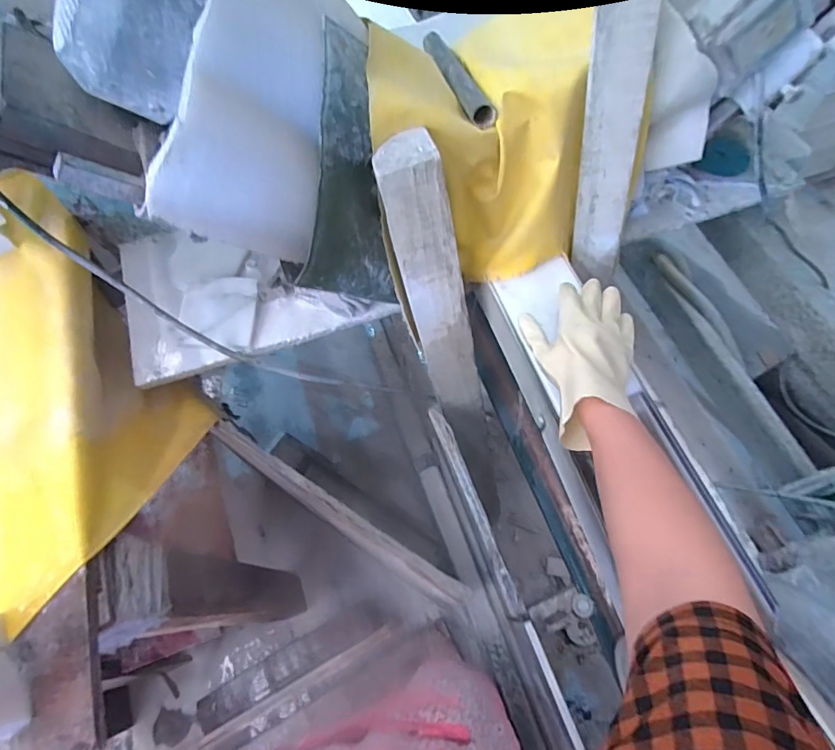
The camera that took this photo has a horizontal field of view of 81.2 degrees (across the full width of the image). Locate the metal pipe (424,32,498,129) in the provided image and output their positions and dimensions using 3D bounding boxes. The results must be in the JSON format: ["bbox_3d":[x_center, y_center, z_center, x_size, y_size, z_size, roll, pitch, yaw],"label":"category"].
[{"bbox_3d":[0.044,-0.372,0.596,0.029,0.025,0.281,-10,50,-5],"label":"metal pipe"}]

